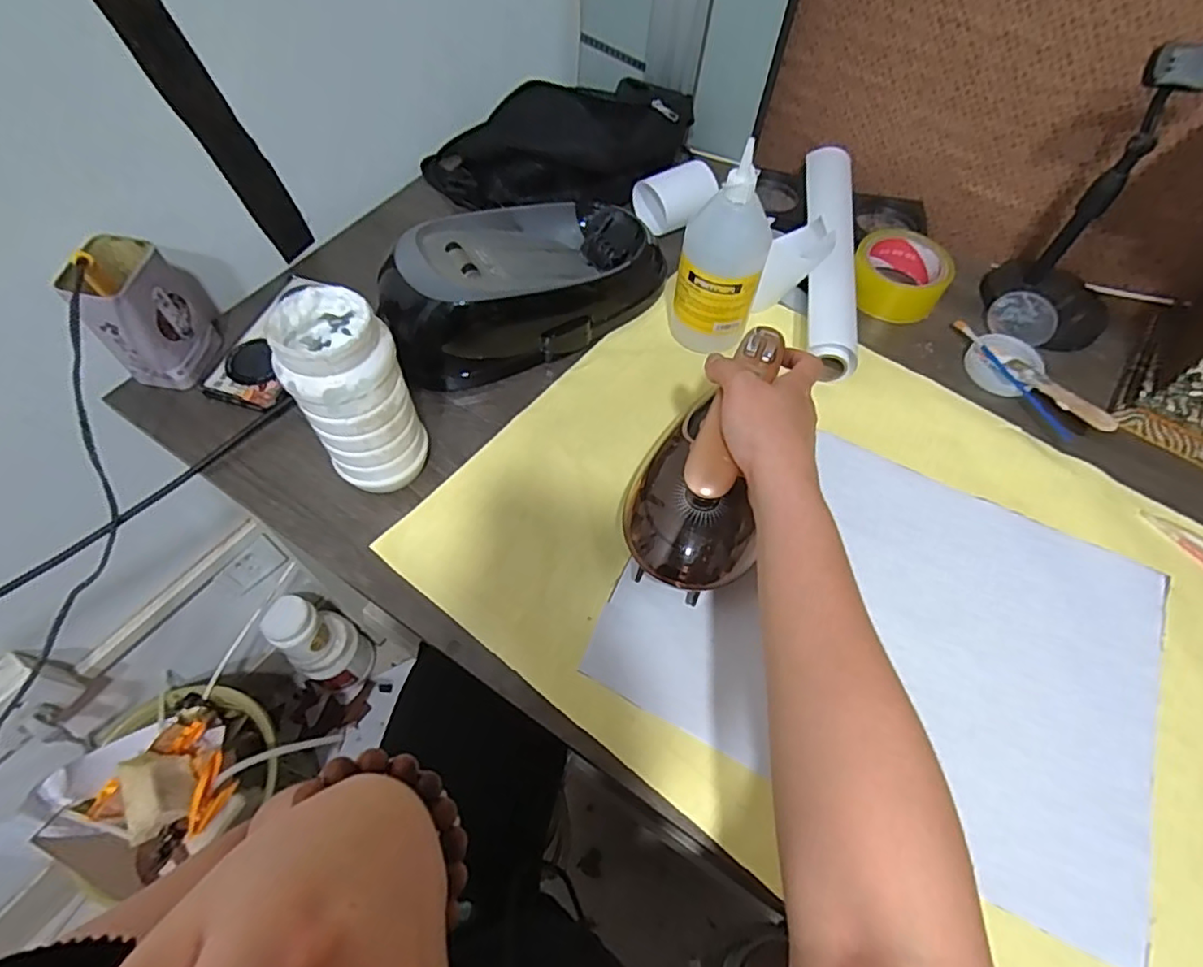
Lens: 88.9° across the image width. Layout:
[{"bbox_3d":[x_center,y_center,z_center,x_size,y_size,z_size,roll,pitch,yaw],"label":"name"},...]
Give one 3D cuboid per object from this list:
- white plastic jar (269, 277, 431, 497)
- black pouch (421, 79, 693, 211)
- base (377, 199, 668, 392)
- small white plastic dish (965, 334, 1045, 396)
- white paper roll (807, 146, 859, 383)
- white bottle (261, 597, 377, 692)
[{"bbox_3d":[-0.188,-0.064,0.475,0.074,0.176,0.075,1,59,-2],"label":"white plastic jar"},{"bbox_3d":[-0.050,-0.405,0.719,0.316,0.085,0.177,-10,60,-8],"label":"black pouch"},{"bbox_3d":[-0.073,-0.205,0.608,0.293,0.101,0.146,-23,63,-15],"label":"base"},{"bbox_3d":[0.411,-0.122,0.624,0.067,0.021,0.065,1,59,-2],"label":"small white plastic dish"},{"bbox_3d":[0.247,-0.254,0.674,0.057,0.059,0.335,10,59,3],"label":"white paper roll"},{"bbox_3d":[-0.472,0.274,1.044,0.089,0.276,0.104,36,64,18],"label":"white bottle"}]

